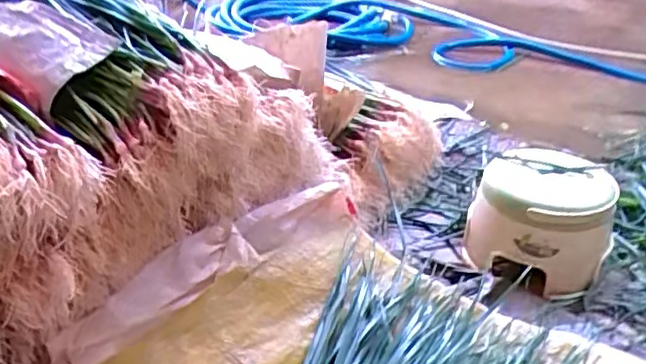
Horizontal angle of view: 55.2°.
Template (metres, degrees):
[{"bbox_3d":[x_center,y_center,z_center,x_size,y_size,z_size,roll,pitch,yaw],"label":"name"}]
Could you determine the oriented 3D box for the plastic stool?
[{"bbox_3d":[0.423,0.079,1.225,0.257,0.205,0.238,12,32,15],"label":"plastic stool"}]

